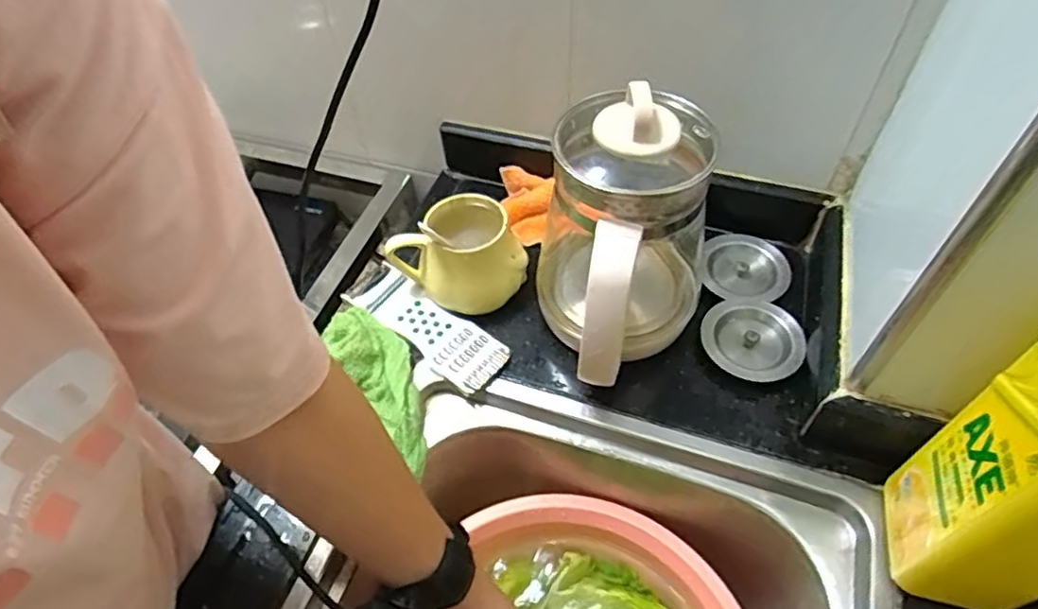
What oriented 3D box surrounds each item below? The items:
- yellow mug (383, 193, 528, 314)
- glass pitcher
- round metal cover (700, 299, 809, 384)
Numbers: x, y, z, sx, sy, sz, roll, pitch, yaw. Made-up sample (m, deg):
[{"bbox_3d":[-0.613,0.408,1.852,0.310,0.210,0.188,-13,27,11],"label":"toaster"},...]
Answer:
[{"bbox_3d":[-0.050,-0.048,0.558,0.102,0.079,0.079,21,56,18],"label":"yellow mug"},{"bbox_3d":[0.074,-0.039,0.482,0.129,0.207,0.165,15,54,14],"label":"glass pitcher"},{"bbox_3d":[0.200,0.032,0.536,0.082,0.024,0.078,-1,52,2],"label":"round metal cover"}]

